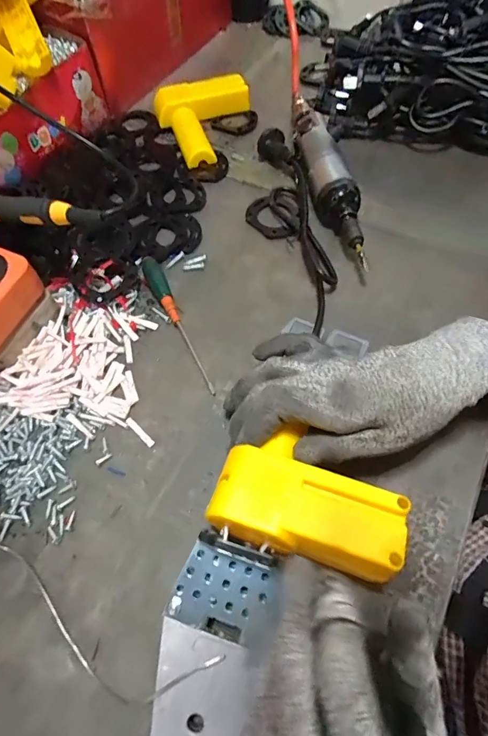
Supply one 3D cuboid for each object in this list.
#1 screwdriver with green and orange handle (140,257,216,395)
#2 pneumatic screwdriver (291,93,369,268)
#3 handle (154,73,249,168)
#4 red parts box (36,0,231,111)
[{"bbox_3d":[-0.059,-0.041,0.362,0.016,0.015,0.148,-24,63,-12],"label":"screwdriver with green and orange handle"},{"bbox_3d":[0.085,-0.205,0.434,0.038,0.041,0.255,-11,62,-5],"label":"pneumatic screwdriver"},{"bbox_3d":[-0.044,-0.295,0.496,0.113,0.031,0.148,-11,62,-5],"label":"handle"},{"bbox_3d":[-0.143,-0.487,0.549,0.129,0.119,0.310,24,65,14],"label":"red parts box"}]

